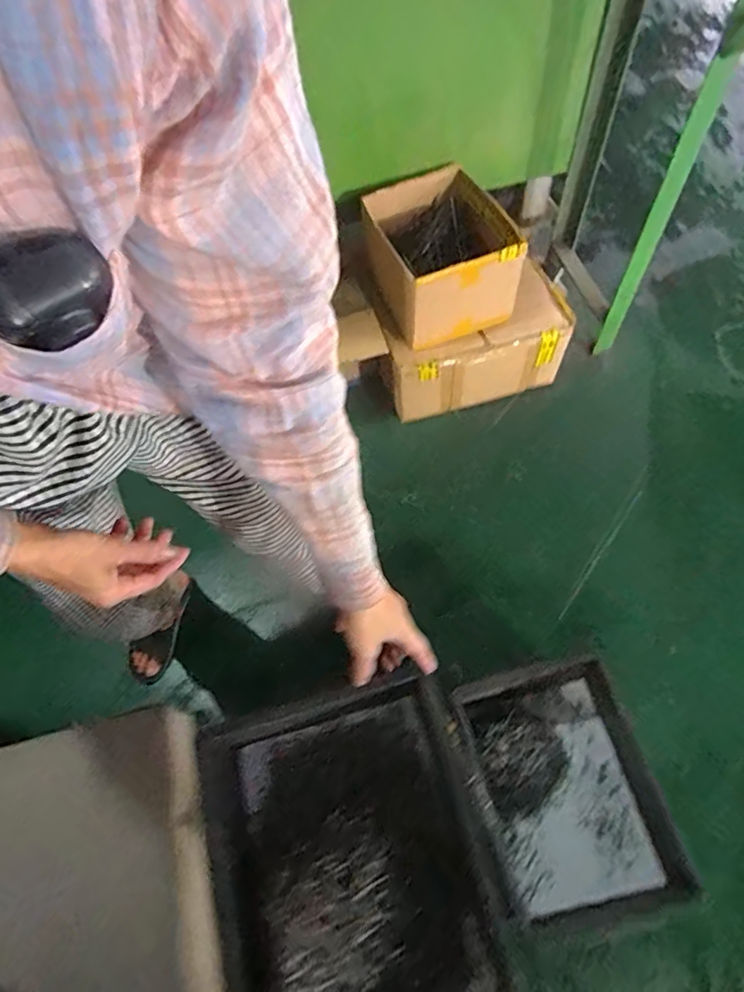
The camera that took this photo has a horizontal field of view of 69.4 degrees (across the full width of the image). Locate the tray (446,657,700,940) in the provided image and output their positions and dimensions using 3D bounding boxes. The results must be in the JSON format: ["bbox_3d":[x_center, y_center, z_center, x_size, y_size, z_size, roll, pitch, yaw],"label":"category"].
[{"bbox_3d":[0.306,0.458,0.862,0.269,0.064,0.366,-17,62,-4],"label":"tray"}]

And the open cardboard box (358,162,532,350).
[{"bbox_3d":[0.139,-0.543,1.218,0.292,0.183,0.346,-22,63,-6],"label":"open cardboard box"}]

